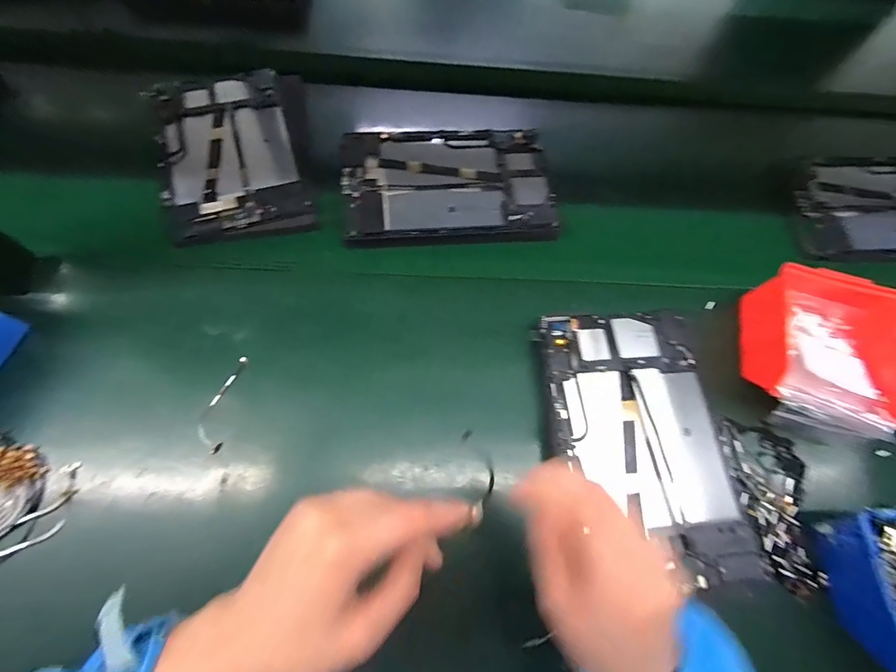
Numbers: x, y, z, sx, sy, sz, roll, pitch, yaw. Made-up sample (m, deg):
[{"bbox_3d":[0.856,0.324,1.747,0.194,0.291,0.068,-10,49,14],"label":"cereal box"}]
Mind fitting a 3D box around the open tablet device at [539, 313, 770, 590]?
[{"bbox_3d":[0.173,0.091,0.363,0.155,0.013,0.237,-4,69,-5],"label":"open tablet device"}]

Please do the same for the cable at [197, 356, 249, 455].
[{"bbox_3d":[-0.211,0.061,0.369,0.027,0.006,0.091,7,68,0],"label":"cable"}]

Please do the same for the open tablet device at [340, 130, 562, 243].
[{"bbox_3d":[0.001,-0.180,0.464,0.235,0.014,0.158,-5,70,-7],"label":"open tablet device"}]

